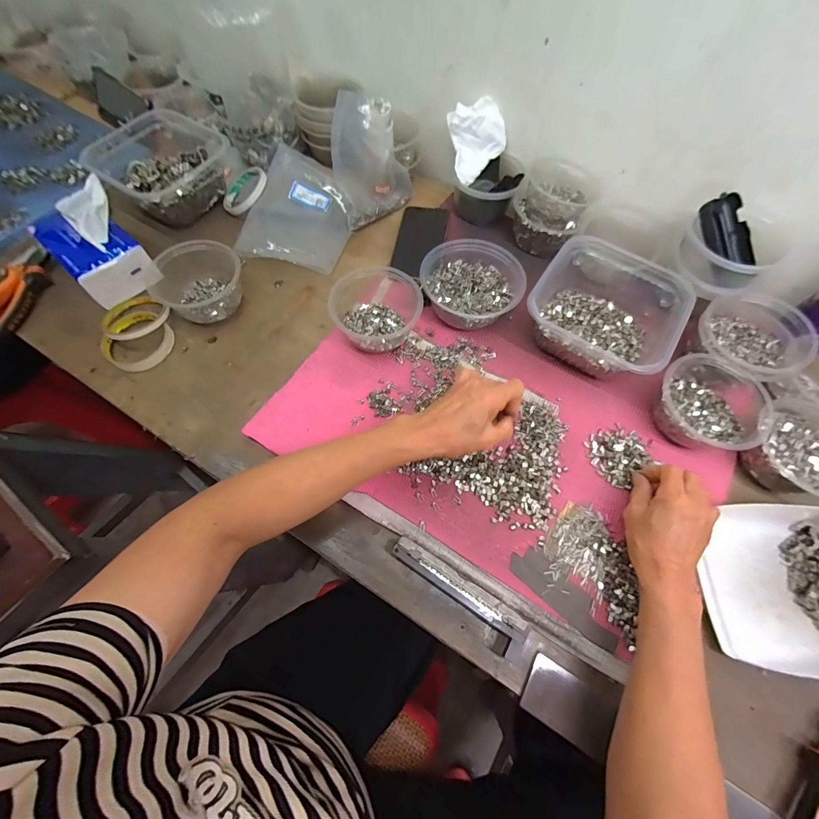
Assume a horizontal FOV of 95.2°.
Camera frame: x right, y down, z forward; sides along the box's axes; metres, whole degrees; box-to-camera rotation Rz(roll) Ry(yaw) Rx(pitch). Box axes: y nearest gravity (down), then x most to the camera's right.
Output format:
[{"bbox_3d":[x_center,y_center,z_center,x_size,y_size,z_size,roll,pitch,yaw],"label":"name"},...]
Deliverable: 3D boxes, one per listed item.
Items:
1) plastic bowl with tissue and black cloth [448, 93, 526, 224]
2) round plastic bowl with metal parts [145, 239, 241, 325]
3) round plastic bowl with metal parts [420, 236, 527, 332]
[{"bbox_3d":[0.117,-0.376,0.583,0.101,0.120,0.109,-9,65,-7],"label":"plastic bowl with tissue and black cloth"},{"bbox_3d":[-0.290,-0.177,0.514,0.113,0.068,0.102,-38,71,-17],"label":"round plastic bowl with metal parts"},{"bbox_3d":[0.083,-0.167,0.511,0.134,0.067,0.118,31,68,12],"label":"round plastic bowl with metal parts"}]

